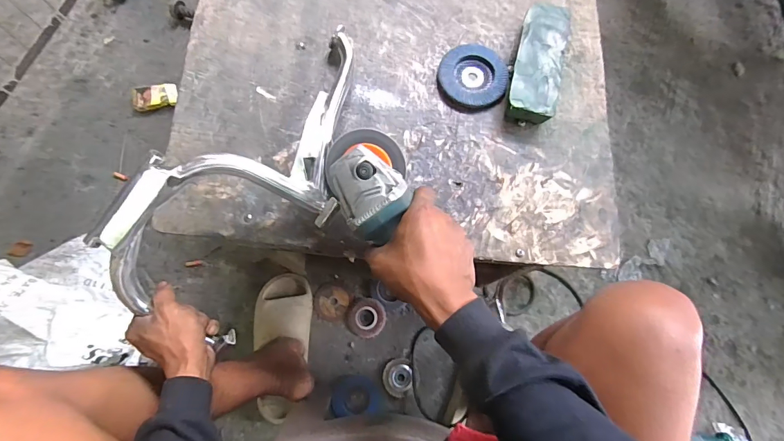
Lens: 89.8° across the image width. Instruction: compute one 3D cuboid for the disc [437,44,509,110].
[{"bbox_3d":[0.112,-0.200,0.548,0.093,0.015,0.095,0,76,-1],"label":"disc"}]

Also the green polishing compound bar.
[{"bbox_3d":[0.199,-0.215,0.541,0.063,0.040,0.179,15,76,2],"label":"green polishing compound bar"}]

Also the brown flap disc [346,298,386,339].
[{"bbox_3d":[-0.057,0.216,0.875,0.084,0.018,0.083,0,76,-1],"label":"brown flap disc"}]

